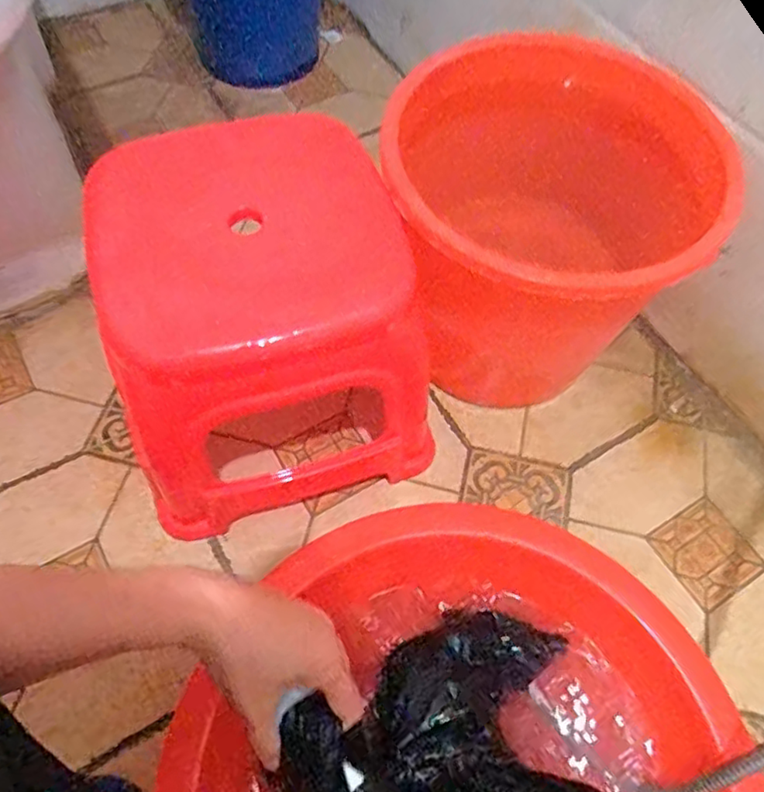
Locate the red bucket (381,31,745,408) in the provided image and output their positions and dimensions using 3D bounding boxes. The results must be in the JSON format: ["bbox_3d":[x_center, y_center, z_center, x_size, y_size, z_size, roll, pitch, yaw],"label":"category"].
[{"bbox_3d":[0.175,-0.155,0.678,0.336,0.304,0.307,-8,61,-8],"label":"red bucket"}]

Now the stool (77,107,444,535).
[{"bbox_3d":[-0.112,-0.060,0.616,0.283,0.284,0.264,-15,62,-11],"label":"stool"}]

